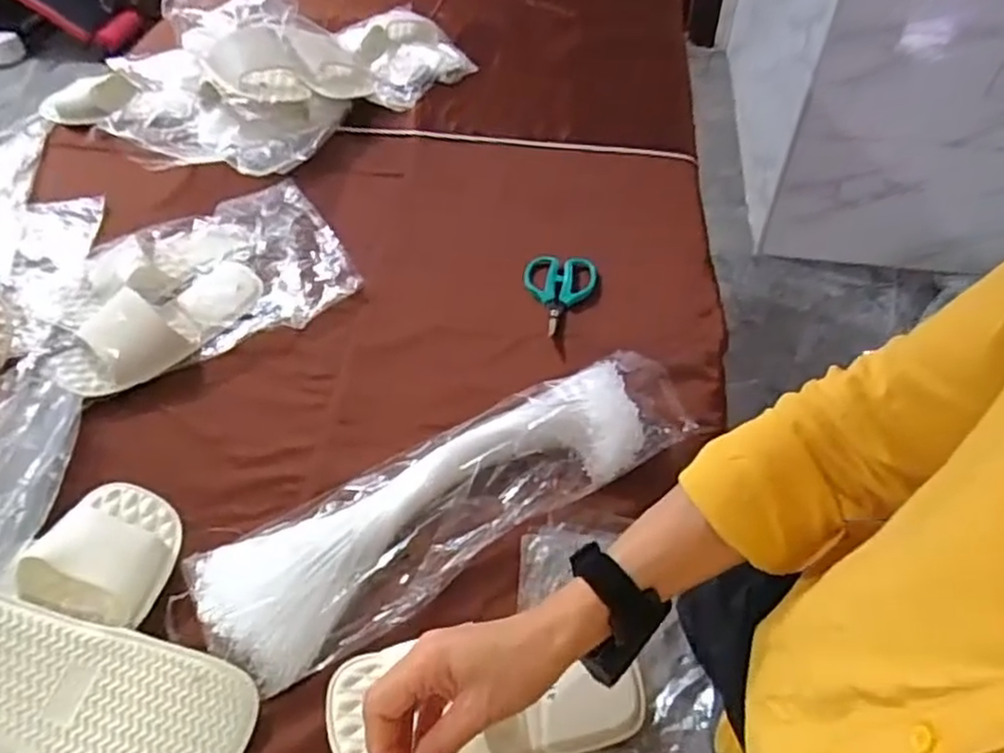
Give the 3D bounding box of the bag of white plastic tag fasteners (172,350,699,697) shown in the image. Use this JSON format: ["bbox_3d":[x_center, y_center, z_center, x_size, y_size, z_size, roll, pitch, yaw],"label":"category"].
[{"bbox_3d":[-0.050,0.106,0.639,0.475,0.044,0.140,-26,54,-20],"label":"bag of white plastic tag fasteners"}]

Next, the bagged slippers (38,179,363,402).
[{"bbox_3d":[-0.364,-0.128,0.850,0.334,0.062,0.252,-22,52,-17],"label":"bagged slippers"}]

